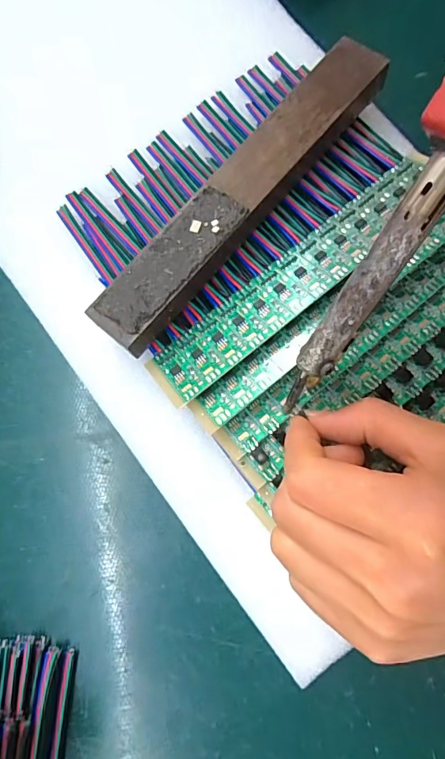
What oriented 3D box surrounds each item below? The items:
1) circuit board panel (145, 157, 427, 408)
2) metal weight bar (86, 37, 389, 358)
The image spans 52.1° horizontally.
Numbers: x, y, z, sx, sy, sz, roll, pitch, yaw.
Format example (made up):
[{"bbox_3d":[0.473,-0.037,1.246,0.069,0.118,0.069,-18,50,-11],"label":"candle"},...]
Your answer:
[{"bbox_3d":[0.035,-0.047,0.206,0.158,0.010,0.029,-39,81,-6],"label":"circuit board panel"},{"bbox_3d":[0.011,-0.088,0.219,0.030,0.022,0.182,40,83,7],"label":"metal weight bar"}]

